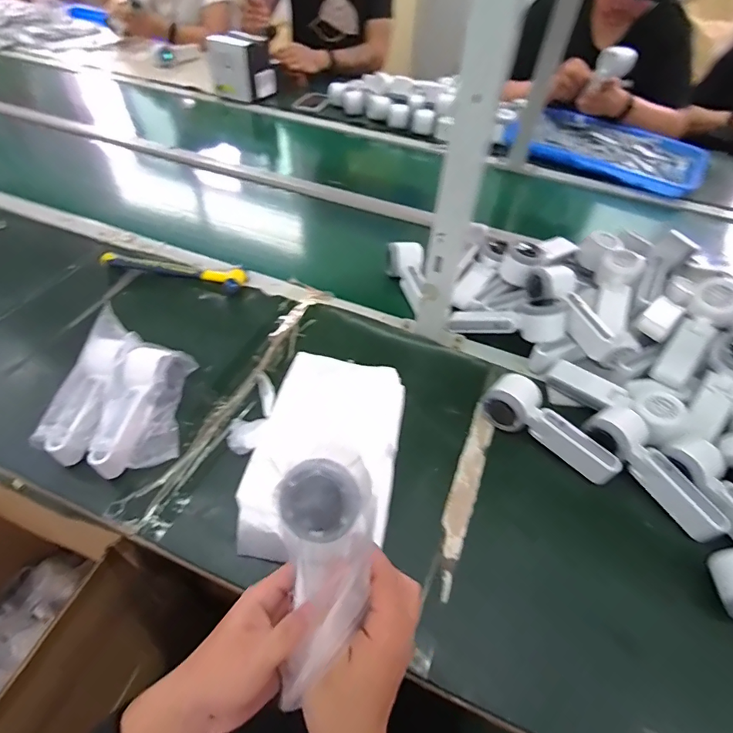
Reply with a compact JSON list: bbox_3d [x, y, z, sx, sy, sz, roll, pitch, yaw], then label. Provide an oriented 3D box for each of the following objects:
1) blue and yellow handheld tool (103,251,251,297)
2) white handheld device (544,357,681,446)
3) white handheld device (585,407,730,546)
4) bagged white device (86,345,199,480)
[{"bbox_3d":[-0.324,-0.159,0.743,0.244,0.019,0.043,9,49,4],"label":"blue and yellow handheld tool"},{"bbox_3d":[0.322,0.041,0.587,0.069,0.039,0.164,-35,45,-29],"label":"white handheld device"},{"bbox_3d":[0.342,0.119,0.526,0.059,0.045,0.167,-31,57,-27],"label":"white handheld device"},{"bbox_3d":[-0.270,0.048,0.545,0.082,0.055,0.167,-2,49,-5],"label":"bagged white device"}]

